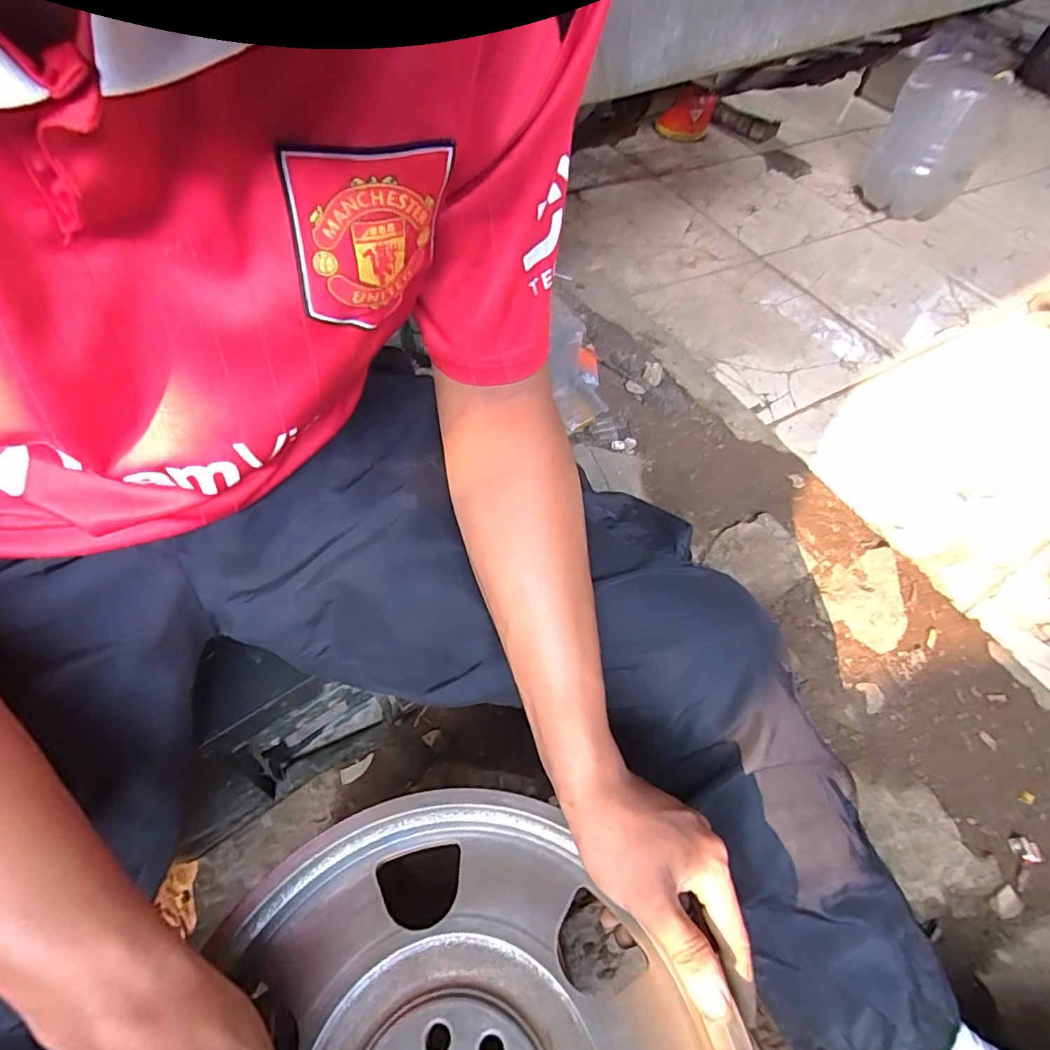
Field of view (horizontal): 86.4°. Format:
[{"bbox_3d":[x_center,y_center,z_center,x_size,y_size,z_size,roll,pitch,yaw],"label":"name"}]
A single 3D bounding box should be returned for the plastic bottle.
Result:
[{"bbox_3d":[0.957,-0.903,1.318,0.232,0.267,0.214,30,57,16],"label":"plastic bottle"}]

